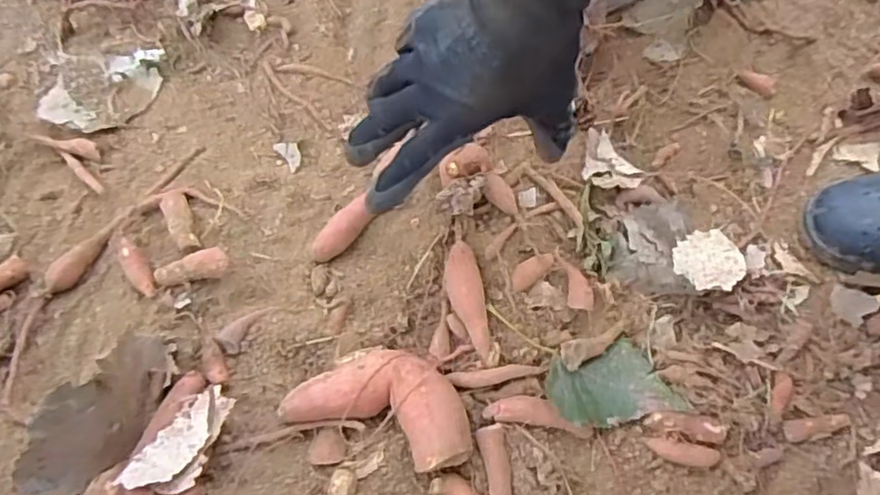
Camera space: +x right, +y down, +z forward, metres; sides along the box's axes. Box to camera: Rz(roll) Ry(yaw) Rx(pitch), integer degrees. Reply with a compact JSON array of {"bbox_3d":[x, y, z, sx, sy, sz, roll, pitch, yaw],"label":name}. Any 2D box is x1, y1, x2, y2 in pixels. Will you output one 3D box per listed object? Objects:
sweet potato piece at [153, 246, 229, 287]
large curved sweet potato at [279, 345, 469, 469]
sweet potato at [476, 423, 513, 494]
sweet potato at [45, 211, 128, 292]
[{"bbox_3d":[-0.179,0.013,0.469,0.061,0.016,0.027,-14,62,12],"label":"sweet potato piece"},{"bbox_3d":[-0.034,0.094,0.399,0.116,0.030,0.060,19,66,13],"label":"large curved sweet potato"},{"bbox_3d":[0.035,0.143,0.381,0.016,0.011,0.075,-8,63,0],"label":"sweet potato"},{"bbox_3d":[-0.269,0.003,0.493,0.016,0.015,0.075,26,68,16],"label":"sweet potato"}]

